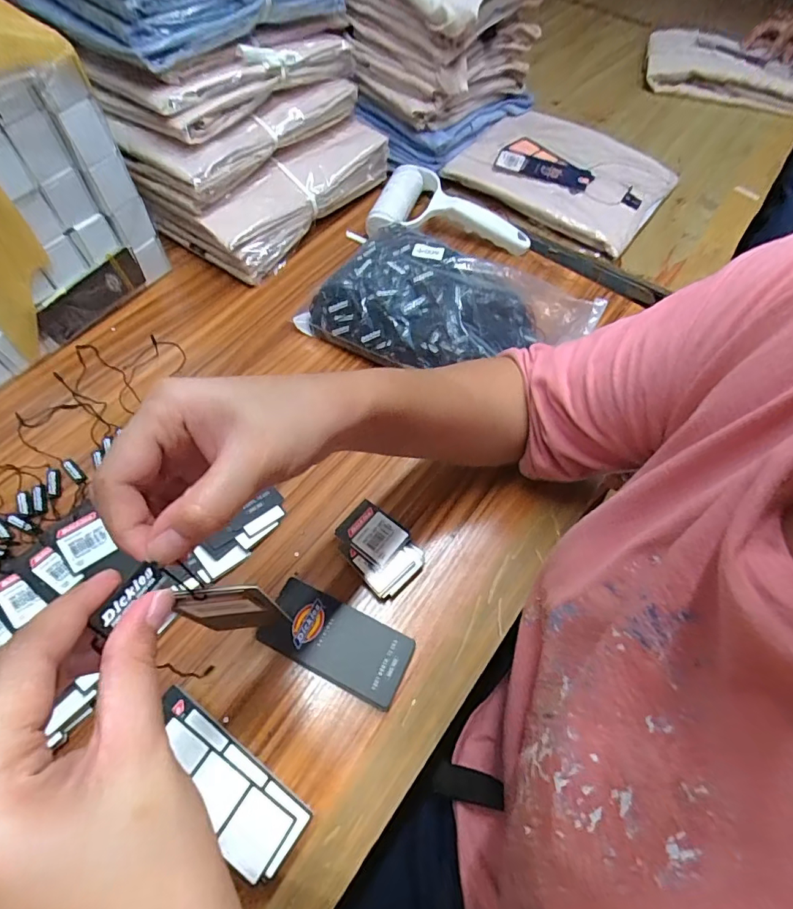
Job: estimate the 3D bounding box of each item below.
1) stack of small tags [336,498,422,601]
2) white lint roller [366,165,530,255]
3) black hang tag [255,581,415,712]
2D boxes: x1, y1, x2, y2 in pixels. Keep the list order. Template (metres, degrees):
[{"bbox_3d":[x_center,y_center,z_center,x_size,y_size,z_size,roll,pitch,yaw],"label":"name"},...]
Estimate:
[{"bbox_3d":[-0.015,0.076,0.386,0.050,0.014,0.073,-36,68,-21],"label":"stack of small tags"},{"bbox_3d":[0.054,-0.275,0.565,0.184,0.040,0.126,37,65,17],"label":"white lint roller"},{"bbox_3d":[-0.044,0.137,0.351,0.108,0.007,0.054,24,63,12],"label":"black hang tag"}]

